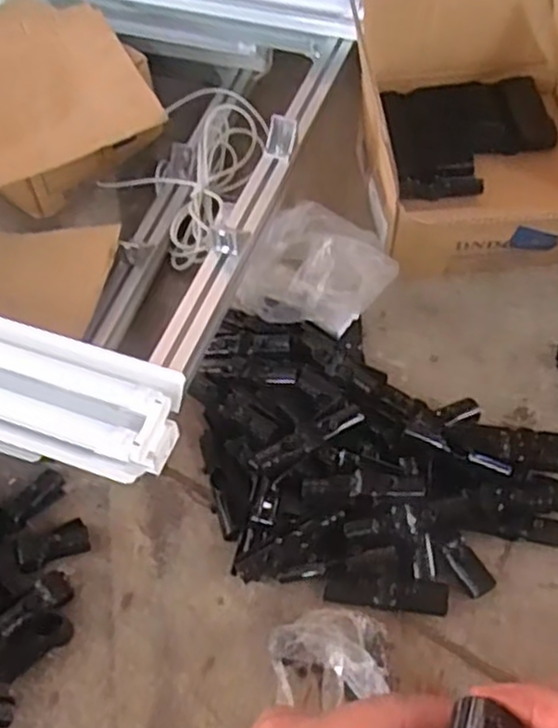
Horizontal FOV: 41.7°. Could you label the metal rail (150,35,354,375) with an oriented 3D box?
[{"bbox_3d":[-0.015,-0.249,0.947,0.051,0.043,0.633,16,58,13],"label":"metal rail"}]

